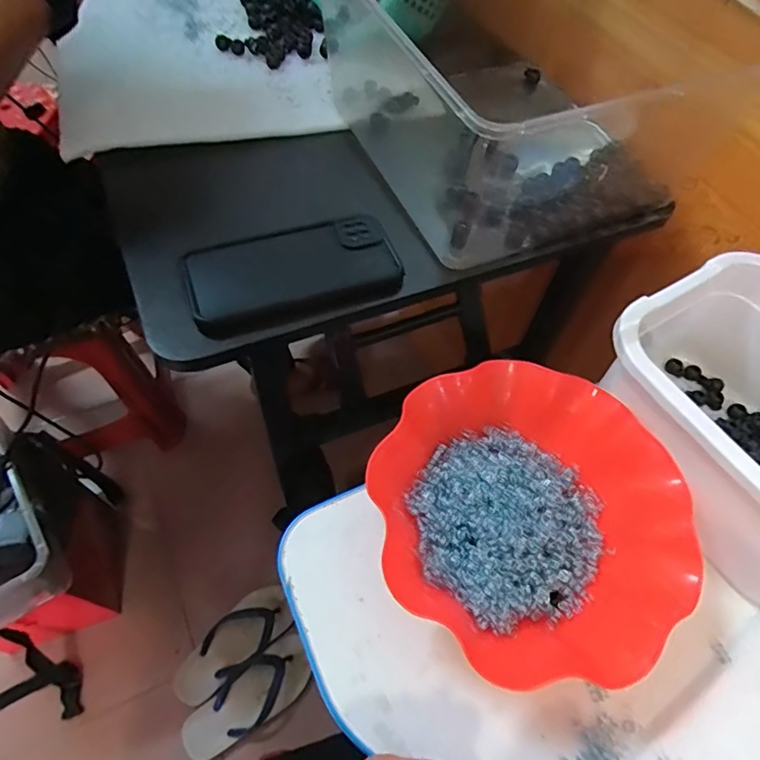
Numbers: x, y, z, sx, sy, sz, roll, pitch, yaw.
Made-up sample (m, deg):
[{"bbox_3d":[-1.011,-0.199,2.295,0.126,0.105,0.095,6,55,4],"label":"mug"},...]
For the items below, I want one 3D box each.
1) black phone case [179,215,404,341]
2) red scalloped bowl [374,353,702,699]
[{"bbox_3d":[-0.067,-0.085,0.401,0.163,0.009,0.087,-17,62,-14],"label":"black phone case"},{"bbox_3d":[0.106,0.101,0.380,0.212,0.065,0.220,2,59,-3],"label":"red scalloped bowl"}]

